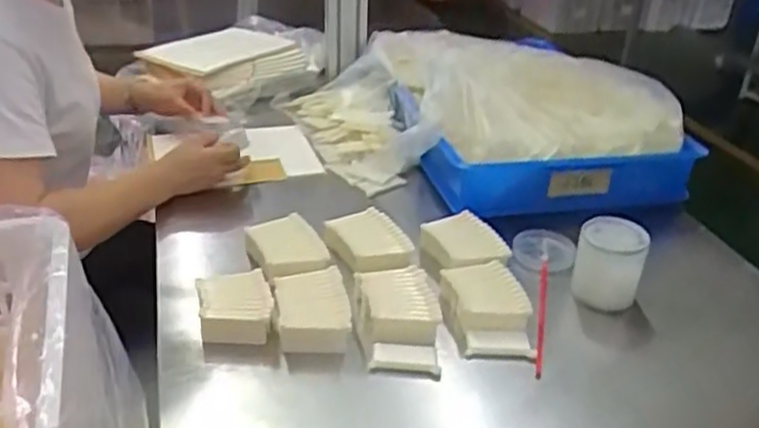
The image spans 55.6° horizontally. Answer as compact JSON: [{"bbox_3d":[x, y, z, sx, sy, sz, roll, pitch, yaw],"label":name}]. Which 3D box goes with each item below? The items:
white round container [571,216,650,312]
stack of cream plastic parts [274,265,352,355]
[{"bbox_3d":[0.285,0.059,0.894,0.081,0.088,0.081,3,31,-2],"label":"white round container"},{"bbox_3d":[-0.080,0.111,0.843,0.082,0.042,0.114,-3,31,-11],"label":"stack of cream plastic parts"}]

